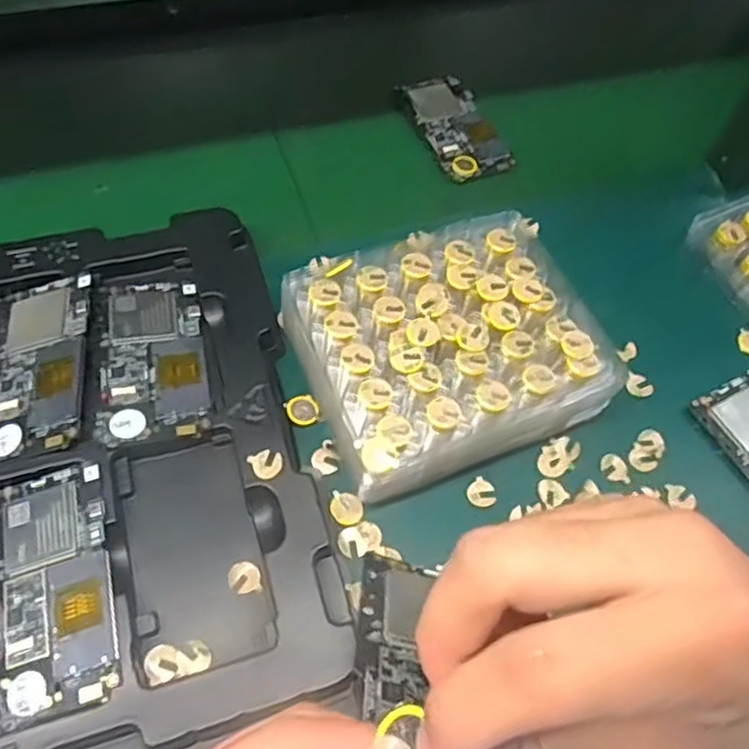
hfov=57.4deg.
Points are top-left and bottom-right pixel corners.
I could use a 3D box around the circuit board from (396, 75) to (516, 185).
[{"bbox_3d":[0.072,-0.220,0.603,0.060,0.010,0.121,-16,61,-14],"label":"circuit board"}]

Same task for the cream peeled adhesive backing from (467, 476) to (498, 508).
[{"bbox_3d":[0.067,0.073,0.423,0.018,0.004,0.018,2,60,-3],"label":"cream peeled adhesive backing"}]

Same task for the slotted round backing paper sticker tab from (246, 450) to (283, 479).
[{"bbox_3d":[-0.063,0.053,0.401,0.017,0.004,0.018,2,60,-3],"label":"slotted round backing paper sticker tab"}]

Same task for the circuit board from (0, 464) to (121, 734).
[{"bbox_3d":[-0.169,0.111,0.359,0.062,0.007,0.124,-17,63,2],"label":"circuit board"}]

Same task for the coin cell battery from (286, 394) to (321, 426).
[{"bbox_3d":[-0.046,0.023,0.439,0.020,0.007,0.019,-10,59,-11],"label":"coin cell battery"}]

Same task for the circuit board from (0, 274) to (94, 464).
[{"bbox_3d":[-0.207,-0.008,0.423,0.062,0.006,0.123,-14,59,7],"label":"circuit board"}]

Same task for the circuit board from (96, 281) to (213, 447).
[{"bbox_3d":[-0.139,-0.014,0.430,0.063,0.006,0.121,-9,59,-10],"label":"circuit board"}]

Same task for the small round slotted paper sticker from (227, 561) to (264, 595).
[{"bbox_3d":[-0.072,0.113,0.379,0.017,0.004,0.019,-18,61,-15],"label":"small round slotted paper sticker"}]

